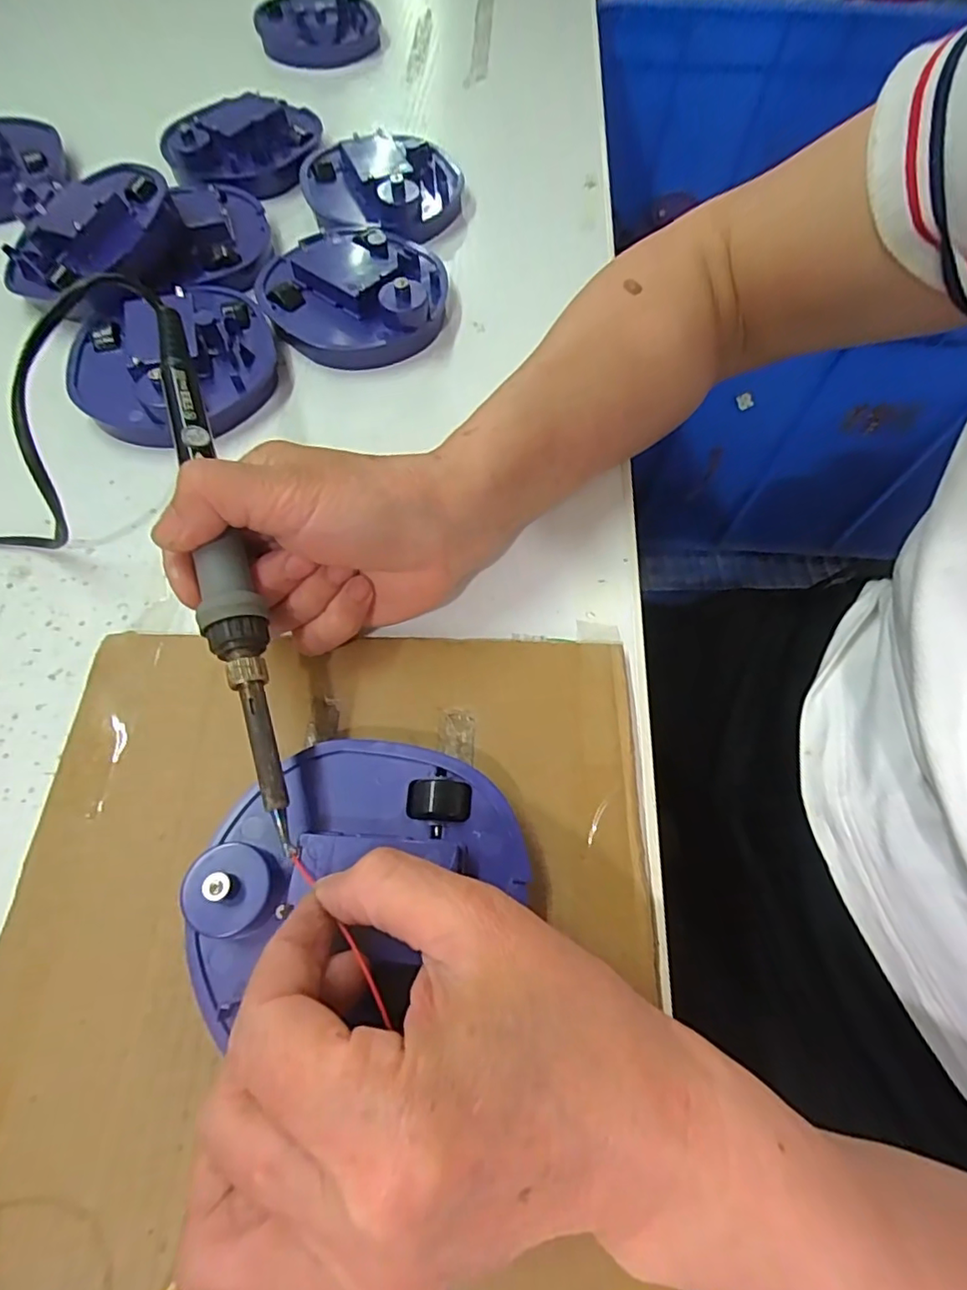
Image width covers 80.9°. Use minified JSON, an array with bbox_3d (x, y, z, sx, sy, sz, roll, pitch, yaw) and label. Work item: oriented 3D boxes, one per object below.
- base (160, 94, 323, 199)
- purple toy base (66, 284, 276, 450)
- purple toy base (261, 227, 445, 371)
[{"bbox_3d":[-0.167,-0.354,0.401,0.080,0.027,0.099,31,68,13],"label":"base"},{"bbox_3d":[-0.167,-0.154,0.308,0.105,0.029,0.096,0,64,-1],"label":"purple toy base"},{"bbox_3d":[-0.077,-0.212,0.340,0.104,0.033,0.104,0,64,-1],"label":"purple toy base"}]

